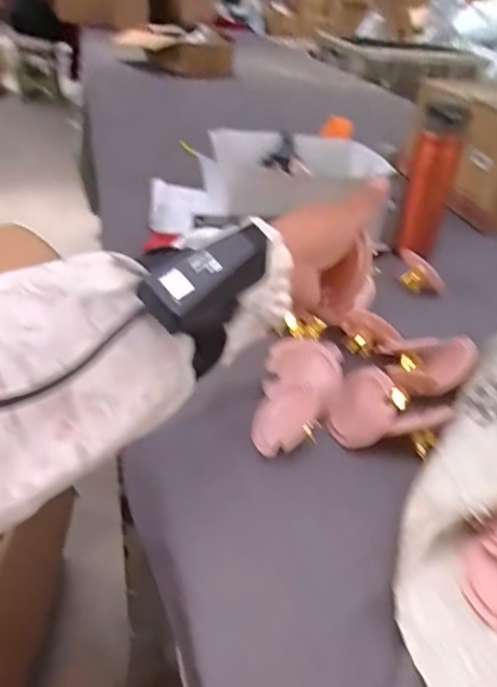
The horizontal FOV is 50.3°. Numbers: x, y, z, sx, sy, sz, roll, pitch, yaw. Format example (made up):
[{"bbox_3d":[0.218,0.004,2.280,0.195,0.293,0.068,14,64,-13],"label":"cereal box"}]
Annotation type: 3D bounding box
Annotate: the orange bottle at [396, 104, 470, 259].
[{"bbox_3d":[0.274,-0.239,0.802,0.063,0.221,0.054,15,36,13],"label":"orange bottle"}]

